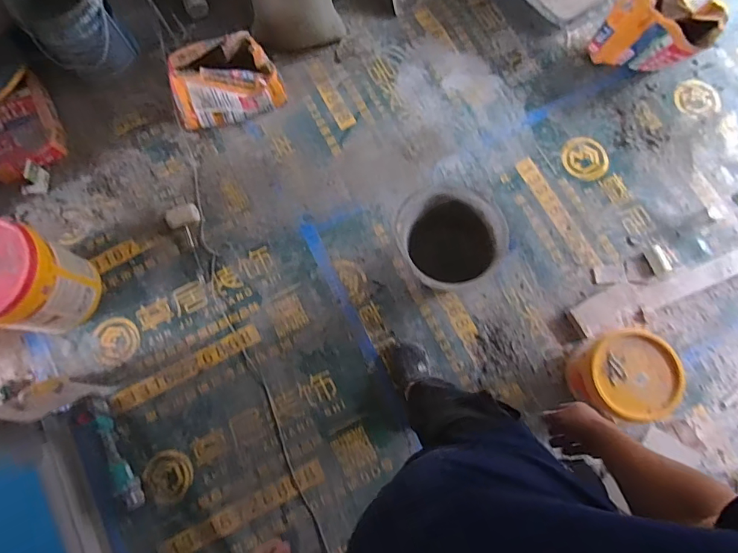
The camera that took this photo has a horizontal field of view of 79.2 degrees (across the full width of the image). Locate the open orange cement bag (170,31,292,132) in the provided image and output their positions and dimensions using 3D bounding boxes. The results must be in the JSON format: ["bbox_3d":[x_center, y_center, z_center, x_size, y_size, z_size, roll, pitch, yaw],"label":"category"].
[{"bbox_3d":[-0.523,-0.693,1.612,0.398,0.278,0.215,-8,76,0],"label":"open orange cement bag"}]

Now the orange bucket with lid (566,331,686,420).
[{"bbox_3d":[0.739,0.297,1.321,0.273,0.255,0.239,-10,76,-1],"label":"orange bucket with lid"}]

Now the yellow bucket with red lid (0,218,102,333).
[{"bbox_3d":[-1.092,0.025,1.417,0.299,0.389,0.312,0,76,2],"label":"yellow bucket with red lid"}]

